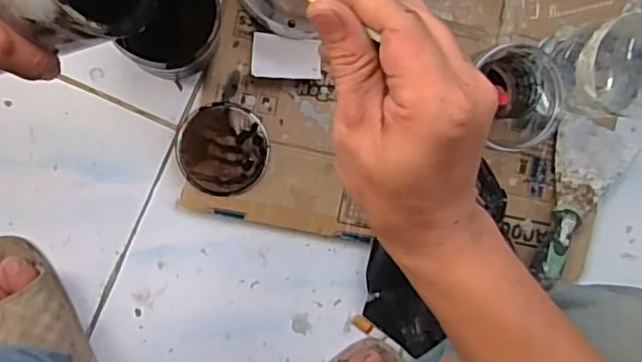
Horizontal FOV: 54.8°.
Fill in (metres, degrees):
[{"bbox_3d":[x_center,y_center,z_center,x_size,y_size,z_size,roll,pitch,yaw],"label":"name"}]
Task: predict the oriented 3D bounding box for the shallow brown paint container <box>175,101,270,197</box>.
[{"bbox_3d":[-0.093,-0.030,0.584,0.084,0.021,0.084,7,96,-10],"label":"shallow brown paint container"}]

